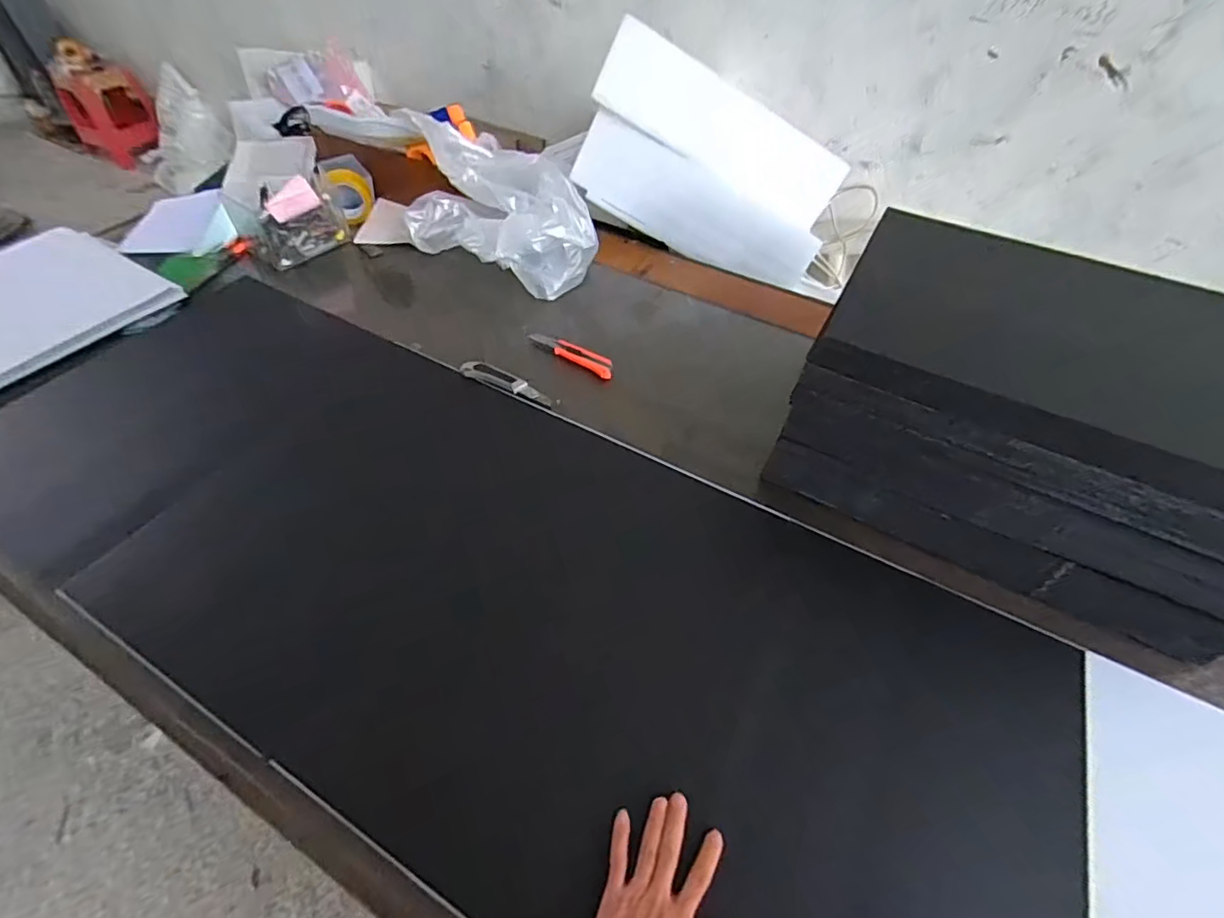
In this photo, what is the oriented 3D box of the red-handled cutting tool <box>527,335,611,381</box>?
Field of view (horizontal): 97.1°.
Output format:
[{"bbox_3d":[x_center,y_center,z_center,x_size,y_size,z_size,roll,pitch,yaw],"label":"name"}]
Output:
[{"bbox_3d":[-0.074,-0.198,1.017,0.174,0.023,0.046,30,56,20],"label":"red-handled cutting tool"}]

